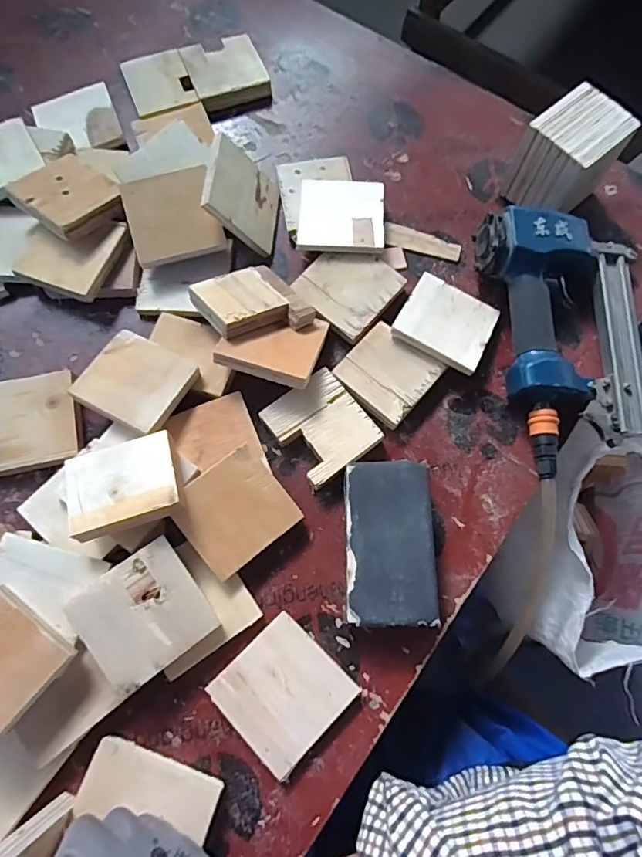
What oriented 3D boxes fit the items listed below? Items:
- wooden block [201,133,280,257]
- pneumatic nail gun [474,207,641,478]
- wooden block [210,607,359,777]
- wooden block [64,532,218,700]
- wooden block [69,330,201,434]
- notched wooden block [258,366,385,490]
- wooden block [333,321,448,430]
[{"bbox_3d":[-0.081,-0.243,0.520,0.007,0.091,0.091,-4,70,39],"label":"wooden block"},{"bbox_3d":[0.259,-0.093,0.493,0.159,0.063,0.261,-7,74,-4],"label":"pneumatic nail gun"},{"bbox_3d":[-0.031,0.219,0.414,0.093,0.016,0.089,44,77,10],"label":"wooden block"},{"bbox_3d":[-0.143,0.150,0.400,0.088,0.025,0.087,-36,78,-11],"label":"wooden block"},{"bbox_3d":[-0.174,-0.043,0.466,0.087,0.013,0.084,28,66,7],"label":"wooden block"},{"bbox_3d":[0.001,-0.001,0.476,0.082,0.022,0.090,-37,78,-11],"label":"notched wooden block"},{"bbox_3d":[0.065,-0.053,0.496,0.082,0.021,0.080,39,76,9],"label":"wooden block"}]

